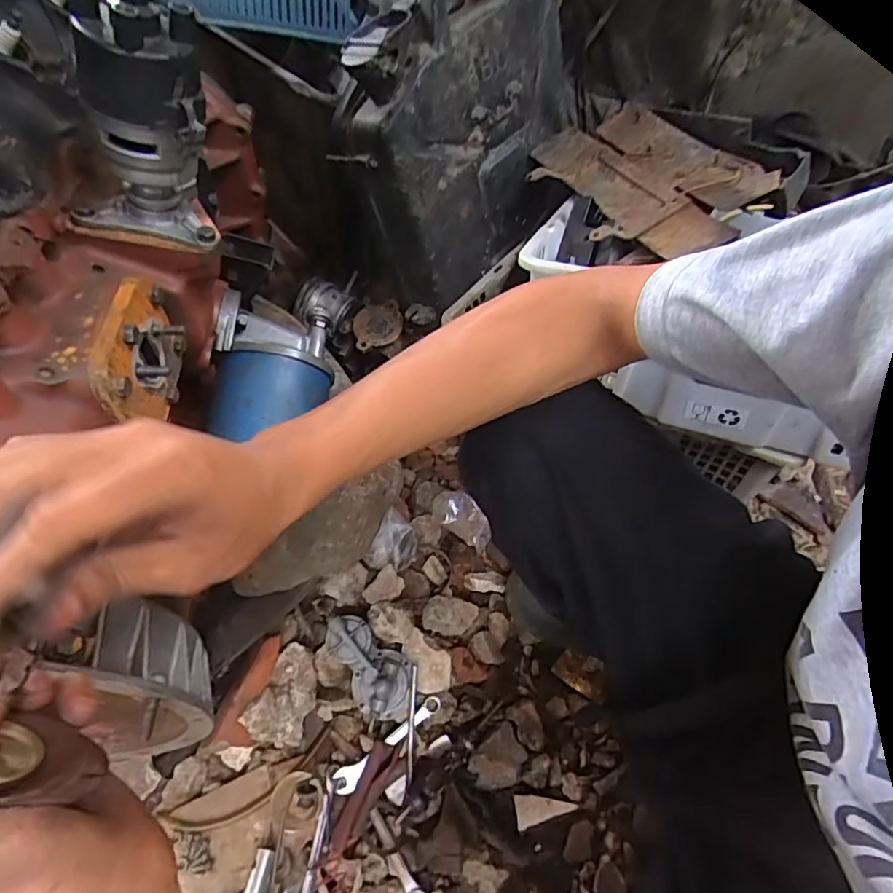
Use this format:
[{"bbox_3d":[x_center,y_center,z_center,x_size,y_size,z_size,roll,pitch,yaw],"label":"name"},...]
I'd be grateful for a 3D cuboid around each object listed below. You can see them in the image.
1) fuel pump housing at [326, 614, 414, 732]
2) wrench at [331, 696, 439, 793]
[{"bbox_3d":[-0.090,0.266,0.671,0.076,0.051,0.133,-27,63,-18],"label":"fuel pump housing"},{"bbox_3d":[-0.068,0.346,0.644,0.145,0.014,0.028,-33,65,-21],"label":"wrench"}]

